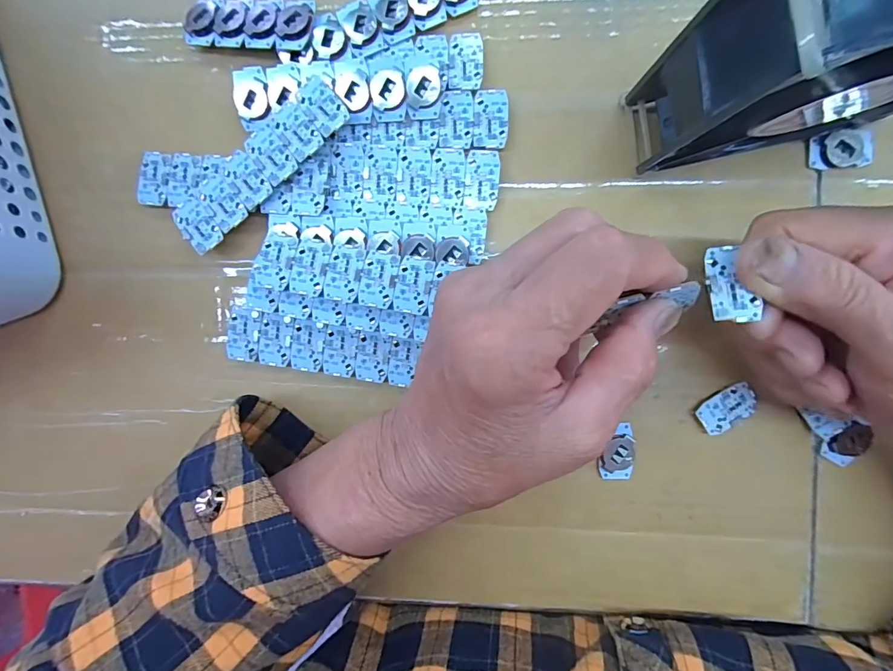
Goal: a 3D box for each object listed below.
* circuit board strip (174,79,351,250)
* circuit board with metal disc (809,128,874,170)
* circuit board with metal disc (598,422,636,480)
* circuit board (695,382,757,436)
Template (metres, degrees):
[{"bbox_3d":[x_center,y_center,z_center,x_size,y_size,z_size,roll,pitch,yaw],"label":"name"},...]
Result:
[{"bbox_3d":[-0.098,-0.088,0.223,0.106,0.009,0.031,-40,90,4],"label":"circuit board strip"},{"bbox_3d":[0.199,-0.093,0.214,0.028,0.006,0.018,-7,92,3],"label":"circuit board with metal disc"},{"bbox_3d":[0.090,0.063,0.226,0.018,0.005,0.029,-2,92,3],"label":"circuit board with metal disc"},{"bbox_3d":[0.145,0.038,0.222,0.029,0.005,0.017,-35,90,4],"label":"circuit board"}]

